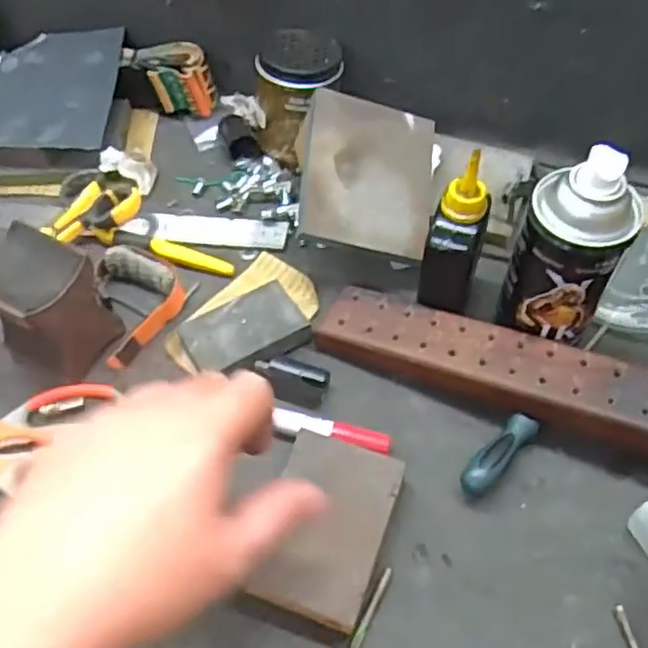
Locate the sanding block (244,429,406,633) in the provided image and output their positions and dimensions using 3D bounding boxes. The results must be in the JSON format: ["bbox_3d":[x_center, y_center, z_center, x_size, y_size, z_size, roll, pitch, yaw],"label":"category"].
[{"bbox_3d":[0.002,0.119,0.390,0.068,0.020,0.101,17,57,12],"label":"sanding block"}]

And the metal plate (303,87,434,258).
[{"bbox_3d":[0.036,-0.110,0.485,0.100,0.009,0.119,10,73,-18],"label":"metal plate"}]

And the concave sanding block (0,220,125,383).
[{"bbox_3d":[-0.188,-0.009,0.445,0.067,0.087,0.063,24,59,17],"label":"concave sanding block"}]

